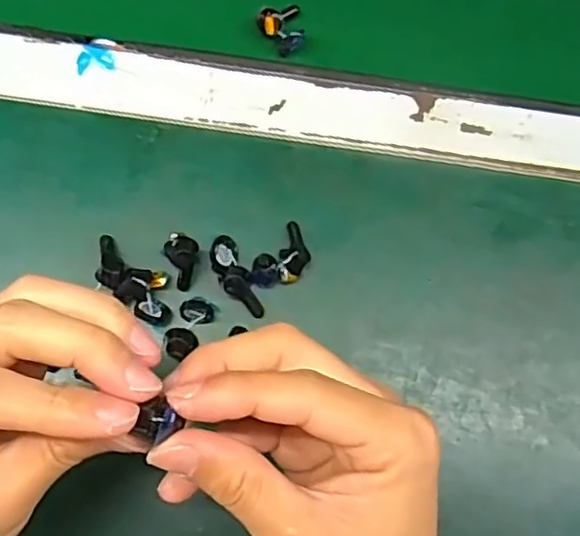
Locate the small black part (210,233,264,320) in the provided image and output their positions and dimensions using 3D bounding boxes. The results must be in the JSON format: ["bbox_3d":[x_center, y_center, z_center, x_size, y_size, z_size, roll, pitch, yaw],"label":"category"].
[{"bbox_3d":[-0.029,0.005,0.347,0.016,0.010,0.045,-22,76,-8],"label":"small black part"}]

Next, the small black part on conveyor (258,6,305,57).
[{"bbox_3d":[-0.005,-0.143,0.384,0.026,0.018,0.030,-1,75,-2],"label":"small black part on conveyor"}]

